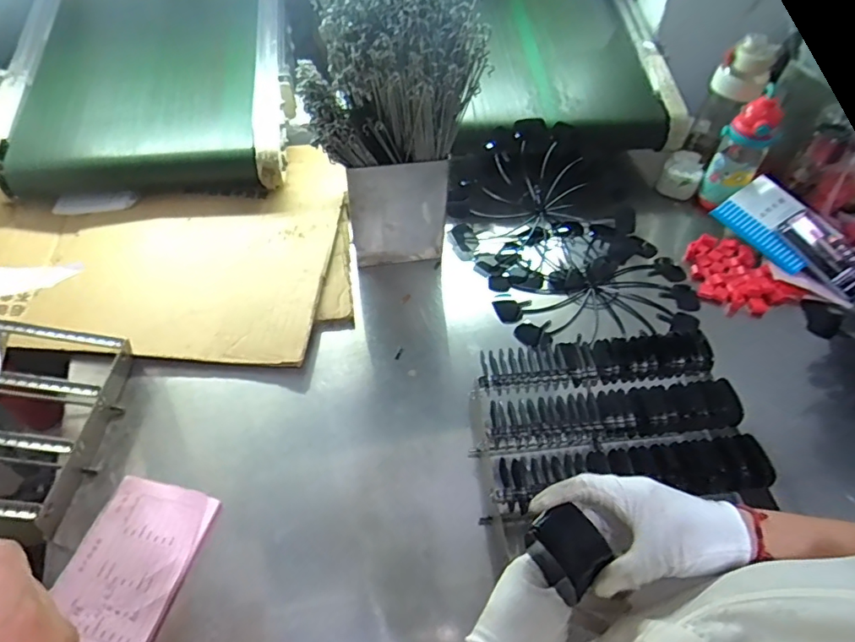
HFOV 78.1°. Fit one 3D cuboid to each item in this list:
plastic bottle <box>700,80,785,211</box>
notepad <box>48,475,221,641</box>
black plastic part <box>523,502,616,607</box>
[{"bbox_3d":[0.555,-0.297,0.941,0.084,0.189,0.066,33,58,22],"label":"plastic bottle"},{"bbox_3d":[-0.323,0.262,0.574,0.127,0.010,0.171,13,53,9],"label":"notepad"},{"bbox_3d":[0.112,0.179,0.413,0.049,0.033,0.057,-33,52,-16],"label":"black plastic part"}]

